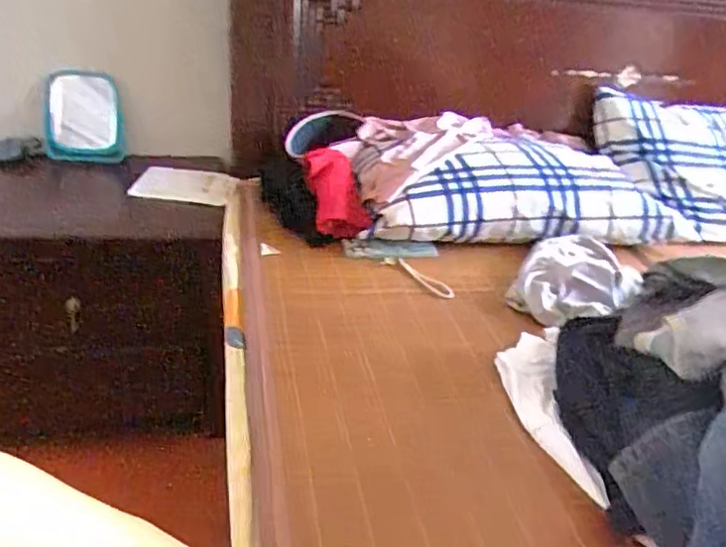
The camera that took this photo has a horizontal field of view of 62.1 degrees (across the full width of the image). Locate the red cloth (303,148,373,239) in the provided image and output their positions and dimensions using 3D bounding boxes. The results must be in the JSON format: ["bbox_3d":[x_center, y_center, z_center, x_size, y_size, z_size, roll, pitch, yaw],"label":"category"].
[{"bbox_3d":[-0.047,-0.147,1.059,0.091,0.076,0.183,-6,48,-12],"label":"red cloth"}]

